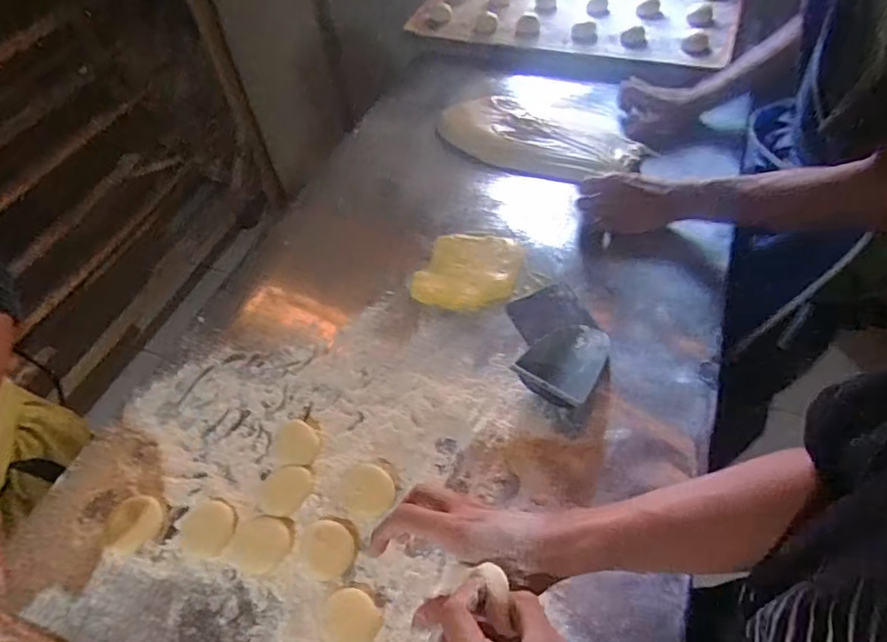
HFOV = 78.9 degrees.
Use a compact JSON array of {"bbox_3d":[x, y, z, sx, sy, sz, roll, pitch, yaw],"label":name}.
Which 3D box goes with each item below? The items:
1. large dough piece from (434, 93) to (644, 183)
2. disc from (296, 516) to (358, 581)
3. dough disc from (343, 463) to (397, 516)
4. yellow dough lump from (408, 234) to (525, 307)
[{"bbox_3d":[0.154,-0.303,0.890,0.322,0.033,0.160,17,55,18],"label":"large dough piece"},{"bbox_3d":[-0.113,0.216,0.517,0.056,0.011,0.054,-3,51,3],"label":"disc"},{"bbox_3d":[-0.077,0.172,0.549,0.054,0.007,0.049,25,57,23],"label":"dough disc"},{"bbox_3d":[0.034,-0.070,0.729,0.129,0.010,0.132,10,53,13],"label":"yellow dough lump"}]

